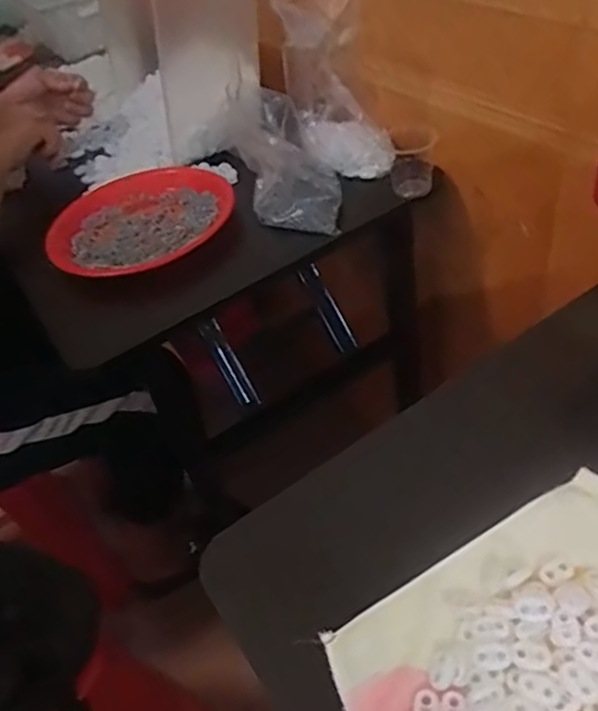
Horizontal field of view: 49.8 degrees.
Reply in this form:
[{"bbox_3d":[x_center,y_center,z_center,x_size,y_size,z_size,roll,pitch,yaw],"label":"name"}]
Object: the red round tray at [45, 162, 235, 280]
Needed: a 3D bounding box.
[{"bbox_3d":[-0.206,-0.178,0.838,0.238,0.036,0.247,-7,43,7],"label":"red round tray"}]

